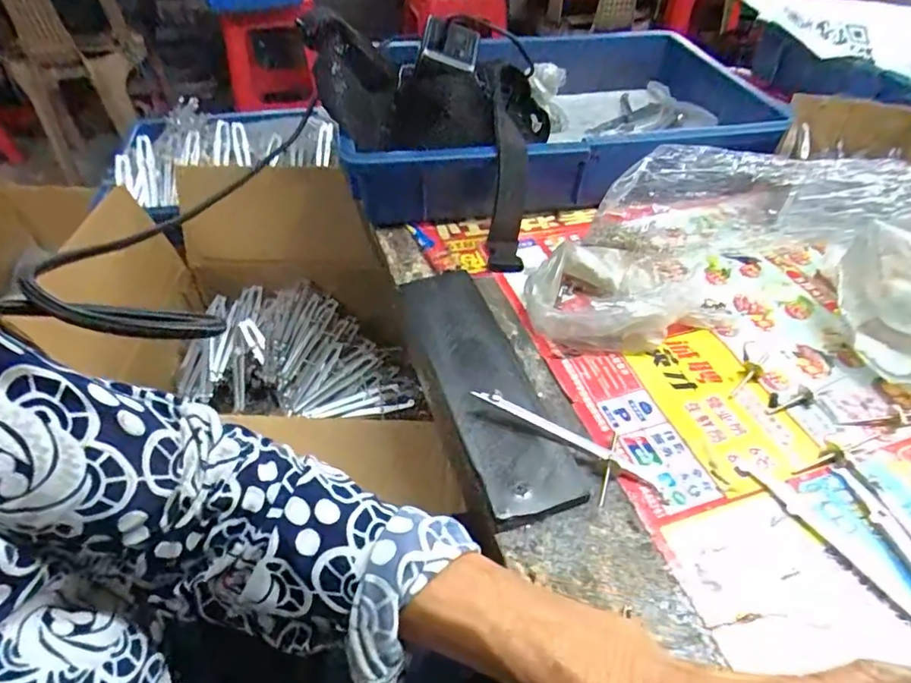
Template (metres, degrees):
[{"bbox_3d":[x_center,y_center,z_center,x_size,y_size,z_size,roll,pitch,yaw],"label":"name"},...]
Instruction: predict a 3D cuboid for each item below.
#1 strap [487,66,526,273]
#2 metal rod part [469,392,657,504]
[{"bbox_3d":[0.045,-0.153,0.500,0.029,0.057,0.201,1,78,0],"label":"strap"},{"bbox_3d":[0.064,0.059,0.337,0.116,0.012,0.047,29,51,5],"label":"metal rod part"}]

